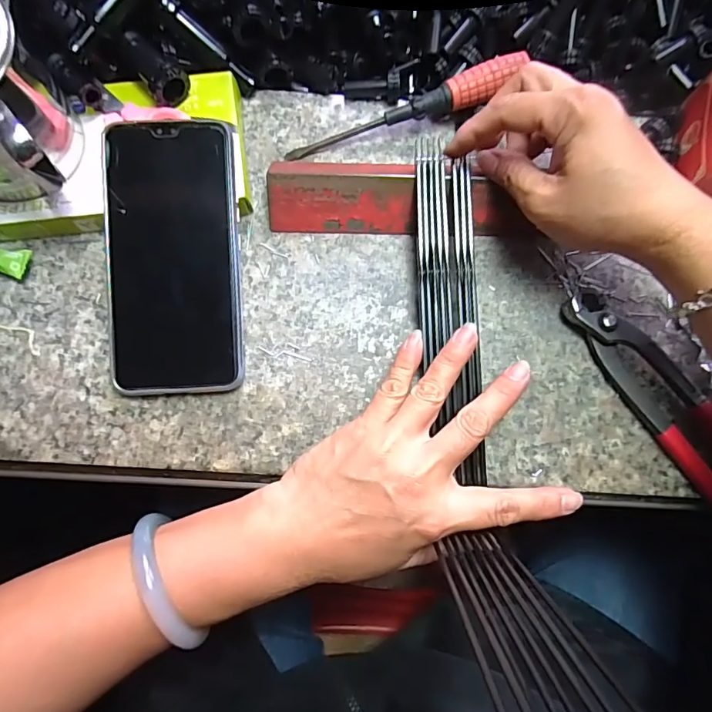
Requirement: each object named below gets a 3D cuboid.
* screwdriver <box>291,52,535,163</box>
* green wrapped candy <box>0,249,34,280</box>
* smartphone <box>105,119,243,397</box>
[{"bbox_3d":[0.032,-0.160,0.303,0.159,0.015,0.020,-16,84,10],"label":"screwdriver"},{"bbox_3d":[-0.218,-0.059,0.281,0.034,0.008,0.019,10,79,-1],"label":"green wrapped candy"},{"bbox_3d":[-0.106,-0.057,0.270,0.074,0.006,0.156,-2,89,-1],"label":"smartphone"}]

